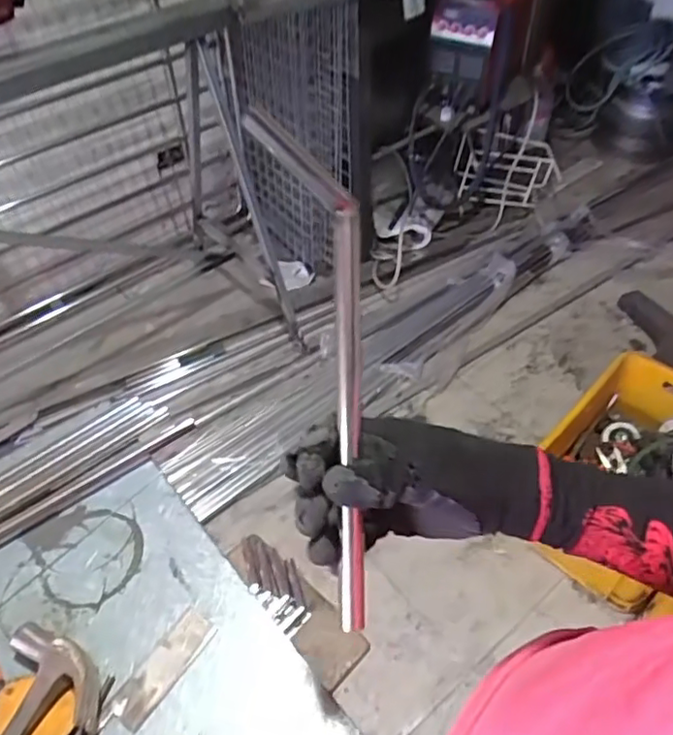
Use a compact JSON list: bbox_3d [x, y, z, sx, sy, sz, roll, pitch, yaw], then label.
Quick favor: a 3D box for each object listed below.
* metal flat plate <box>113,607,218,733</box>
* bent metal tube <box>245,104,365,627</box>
[{"bbox_3d":[-0.160,0.280,0.585,0.039,0.004,0.108,27,62,29],"label":"metal flat plate"},{"bbox_3d":[-0.009,0.000,0.446,0.068,0.040,0.354,-6,89,-1],"label":"bent metal tube"}]

